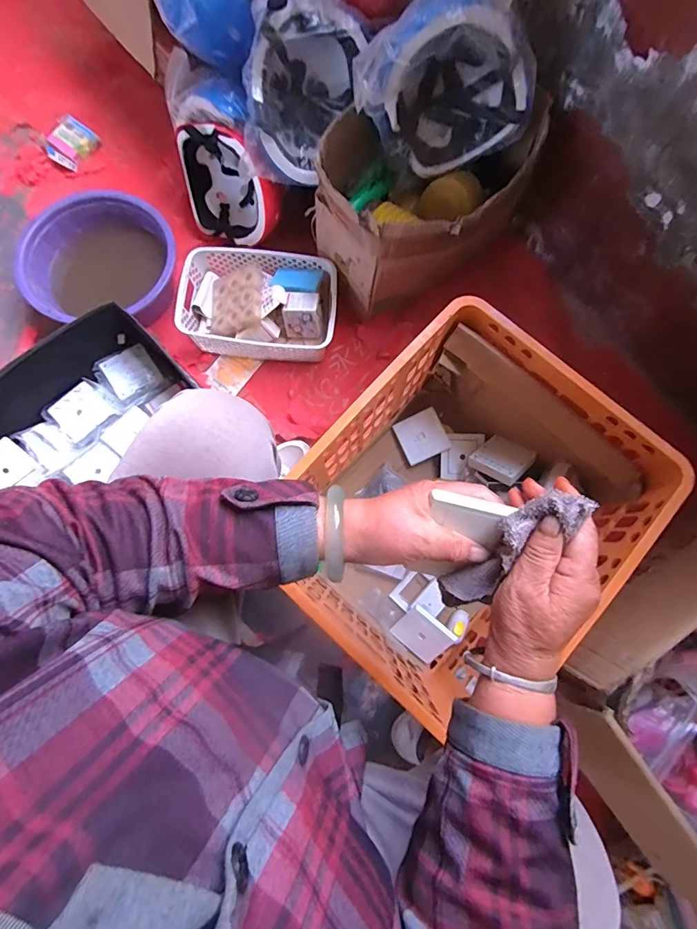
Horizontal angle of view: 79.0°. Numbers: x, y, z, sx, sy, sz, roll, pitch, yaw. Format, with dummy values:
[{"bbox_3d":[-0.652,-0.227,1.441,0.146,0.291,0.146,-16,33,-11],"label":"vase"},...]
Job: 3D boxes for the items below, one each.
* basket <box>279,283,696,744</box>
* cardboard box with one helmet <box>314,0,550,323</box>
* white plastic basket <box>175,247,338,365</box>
[{"bbox_3d":[0.155,0.076,0.663,0.392,0.274,0.465,41,81,7],"label":"basket"},{"bbox_3d":[0.132,-0.484,0.694,0.382,0.347,0.269,-19,80,-4],"label":"cardboard box with one helmet"},{"bbox_3d":[-0.174,-0.314,0.847,0.301,0.096,0.214,6,79,1],"label":"white plastic basket"}]

